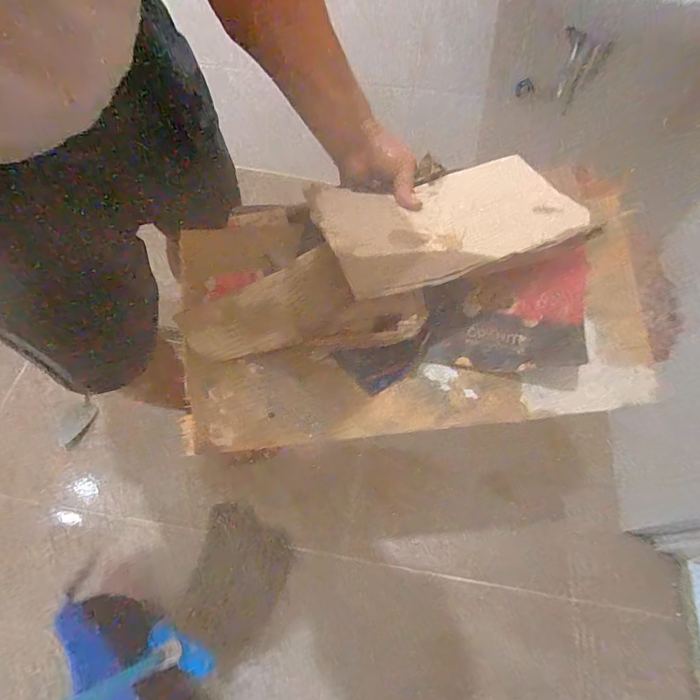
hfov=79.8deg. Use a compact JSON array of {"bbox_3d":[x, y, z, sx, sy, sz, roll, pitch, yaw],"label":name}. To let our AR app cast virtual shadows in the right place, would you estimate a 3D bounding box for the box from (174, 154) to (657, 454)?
[{"bbox_3d":[0.077,-0.069,0.501,0.537,0.146,0.291,-8,61,-5],"label":"box"}]

